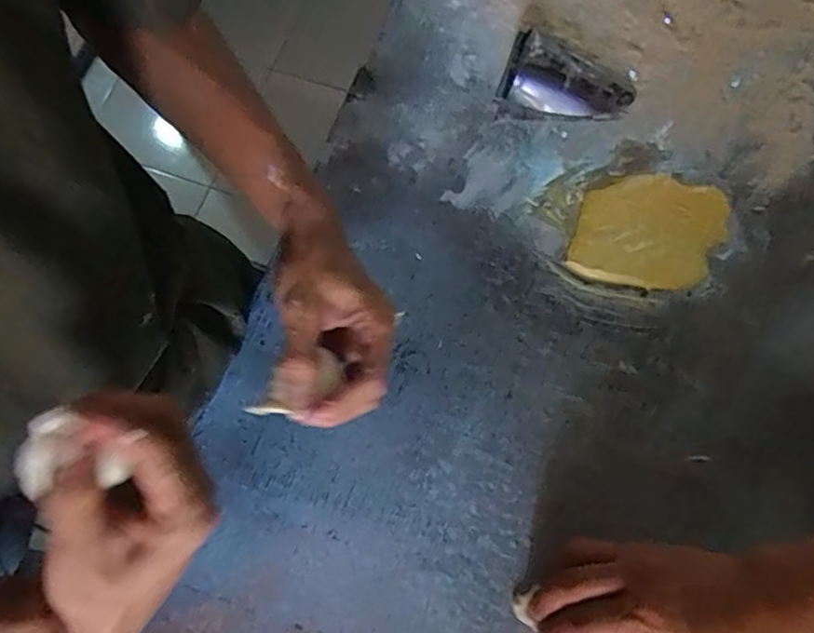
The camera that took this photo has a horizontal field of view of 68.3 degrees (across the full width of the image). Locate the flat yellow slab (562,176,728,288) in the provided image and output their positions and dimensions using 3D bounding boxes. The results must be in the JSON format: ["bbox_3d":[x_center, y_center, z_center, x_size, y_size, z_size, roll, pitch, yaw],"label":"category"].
[{"bbox_3d":[0.216,-0.076,0.533,0.125,0.010,0.120,19,73,6],"label":"flat yellow slab"}]

